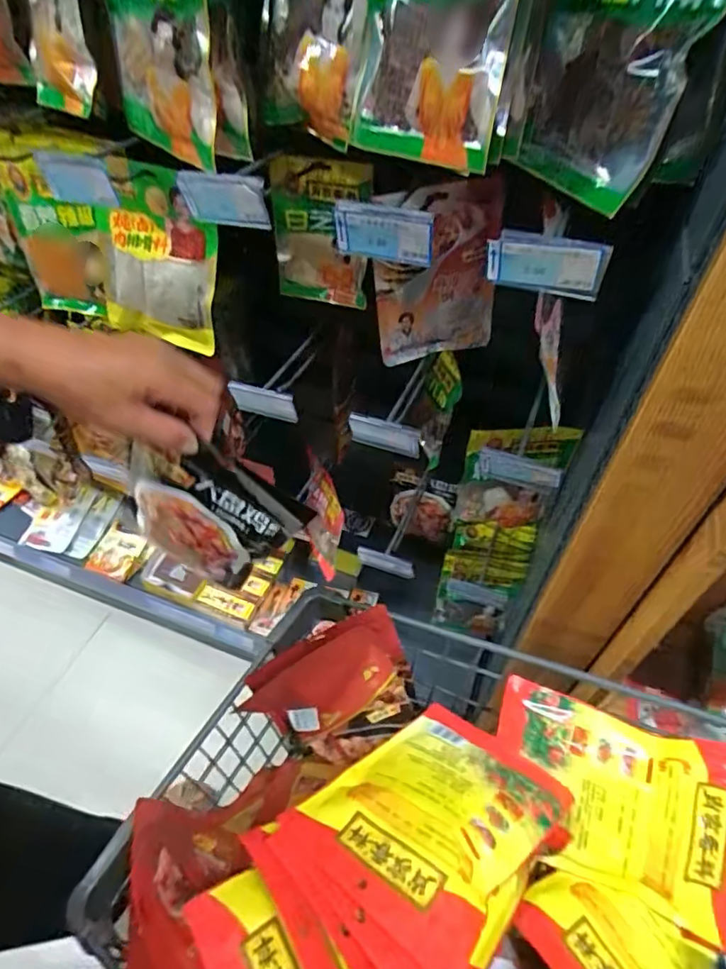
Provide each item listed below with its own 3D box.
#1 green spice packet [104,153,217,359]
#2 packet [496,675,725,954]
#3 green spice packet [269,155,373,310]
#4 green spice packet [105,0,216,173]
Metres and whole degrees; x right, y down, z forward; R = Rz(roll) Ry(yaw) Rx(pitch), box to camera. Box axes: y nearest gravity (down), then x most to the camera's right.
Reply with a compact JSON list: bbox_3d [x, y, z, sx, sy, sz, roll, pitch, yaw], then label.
[{"bbox_3d":[-0.254,-0.272,0.664,0.158,0.202,0.026,17,39,8],"label":"green spice packet"},{"bbox_3d":[0.228,0.285,0.491,0.222,0.030,0.153,10,87,26],"label":"packet"},{"bbox_3d":[-0.054,-0.312,0.689,0.133,0.177,0.027,15,51,14],"label":"green spice packet"},{"bbox_3d":[-0.187,-0.409,0.481,0.154,0.207,0.022,38,48,24],"label":"green spice packet"}]

